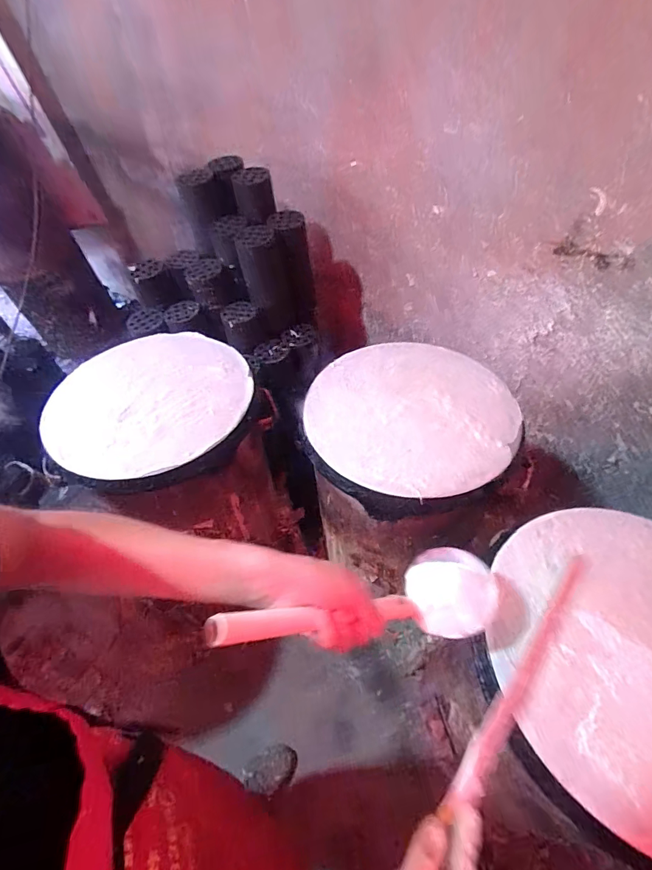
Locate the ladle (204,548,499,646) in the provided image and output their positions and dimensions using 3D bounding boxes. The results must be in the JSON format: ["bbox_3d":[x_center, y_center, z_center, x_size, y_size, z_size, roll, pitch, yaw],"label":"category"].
[{"bbox_3d":[0.043,0.154,0.387,0.314,0.057,0.089,11,40,-38],"label":"ladle"}]

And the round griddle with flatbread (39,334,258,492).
[{"bbox_3d":[-0.328,-0.067,0.785,0.358,0.050,0.366,-1,51,1],"label":"round griddle with flatbread"}]

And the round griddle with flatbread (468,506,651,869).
[{"bbox_3d":[0.371,0.248,0.482,0.342,0.035,0.379,28,57,22],"label":"round griddle with flatbread"}]

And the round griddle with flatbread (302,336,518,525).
[{"bbox_3d":[0.154,-0.042,0.742,0.385,0.041,0.356,-1,51,1],"label":"round griddle with flatbread"}]

